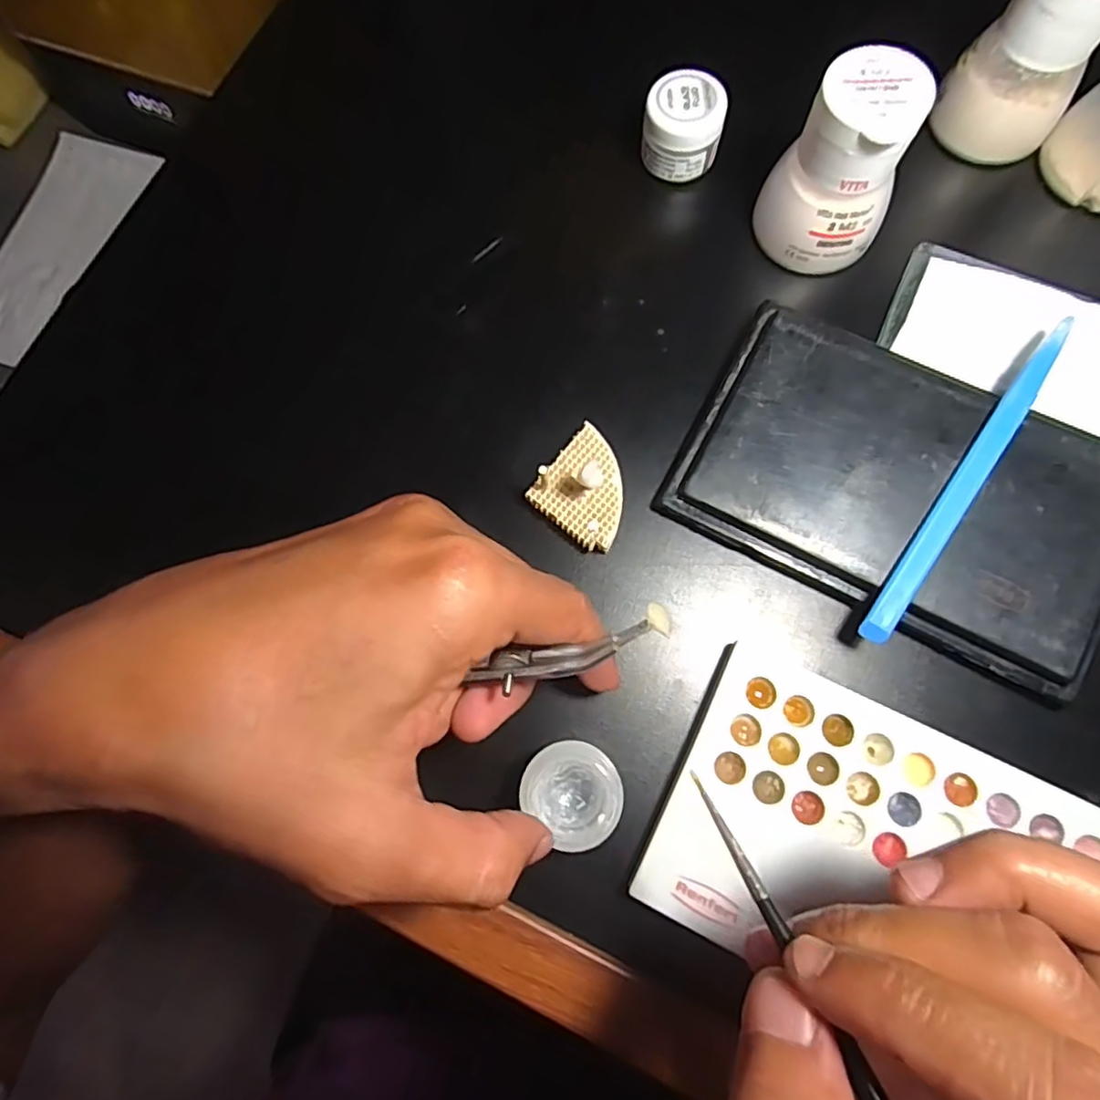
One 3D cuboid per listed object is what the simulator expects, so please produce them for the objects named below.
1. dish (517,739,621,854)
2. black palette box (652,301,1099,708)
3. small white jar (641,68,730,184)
[{"bbox_3d":[0.008,0.080,0.203,0.032,0.014,0.030,0,78,1],"label":"dish"},{"bbox_3d":[0.129,-0.023,0.221,0.151,0.011,0.090,29,80,7],"label":"black palette box"},{"bbox_3d":[0.057,-0.179,0.266,0.032,0.034,0.029,14,79,6],"label":"small white jar"}]

